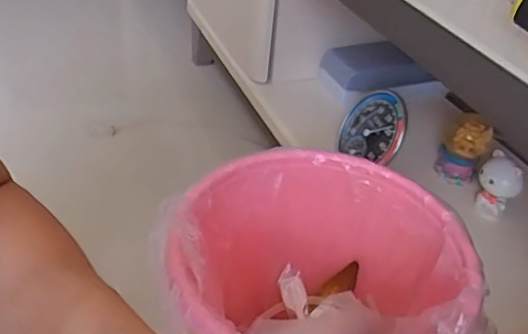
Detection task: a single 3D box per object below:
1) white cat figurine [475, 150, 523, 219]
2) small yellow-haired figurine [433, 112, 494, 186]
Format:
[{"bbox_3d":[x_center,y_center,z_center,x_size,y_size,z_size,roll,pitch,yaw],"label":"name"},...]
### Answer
[{"bbox_3d":[0.308,0.023,0.751,0.053,0.083,0.043,26,42,25],"label":"white cat figurine"},{"bbox_3d":[0.281,-0.027,0.800,0.063,0.083,0.067,19,40,17],"label":"small yellow-haired figurine"}]

